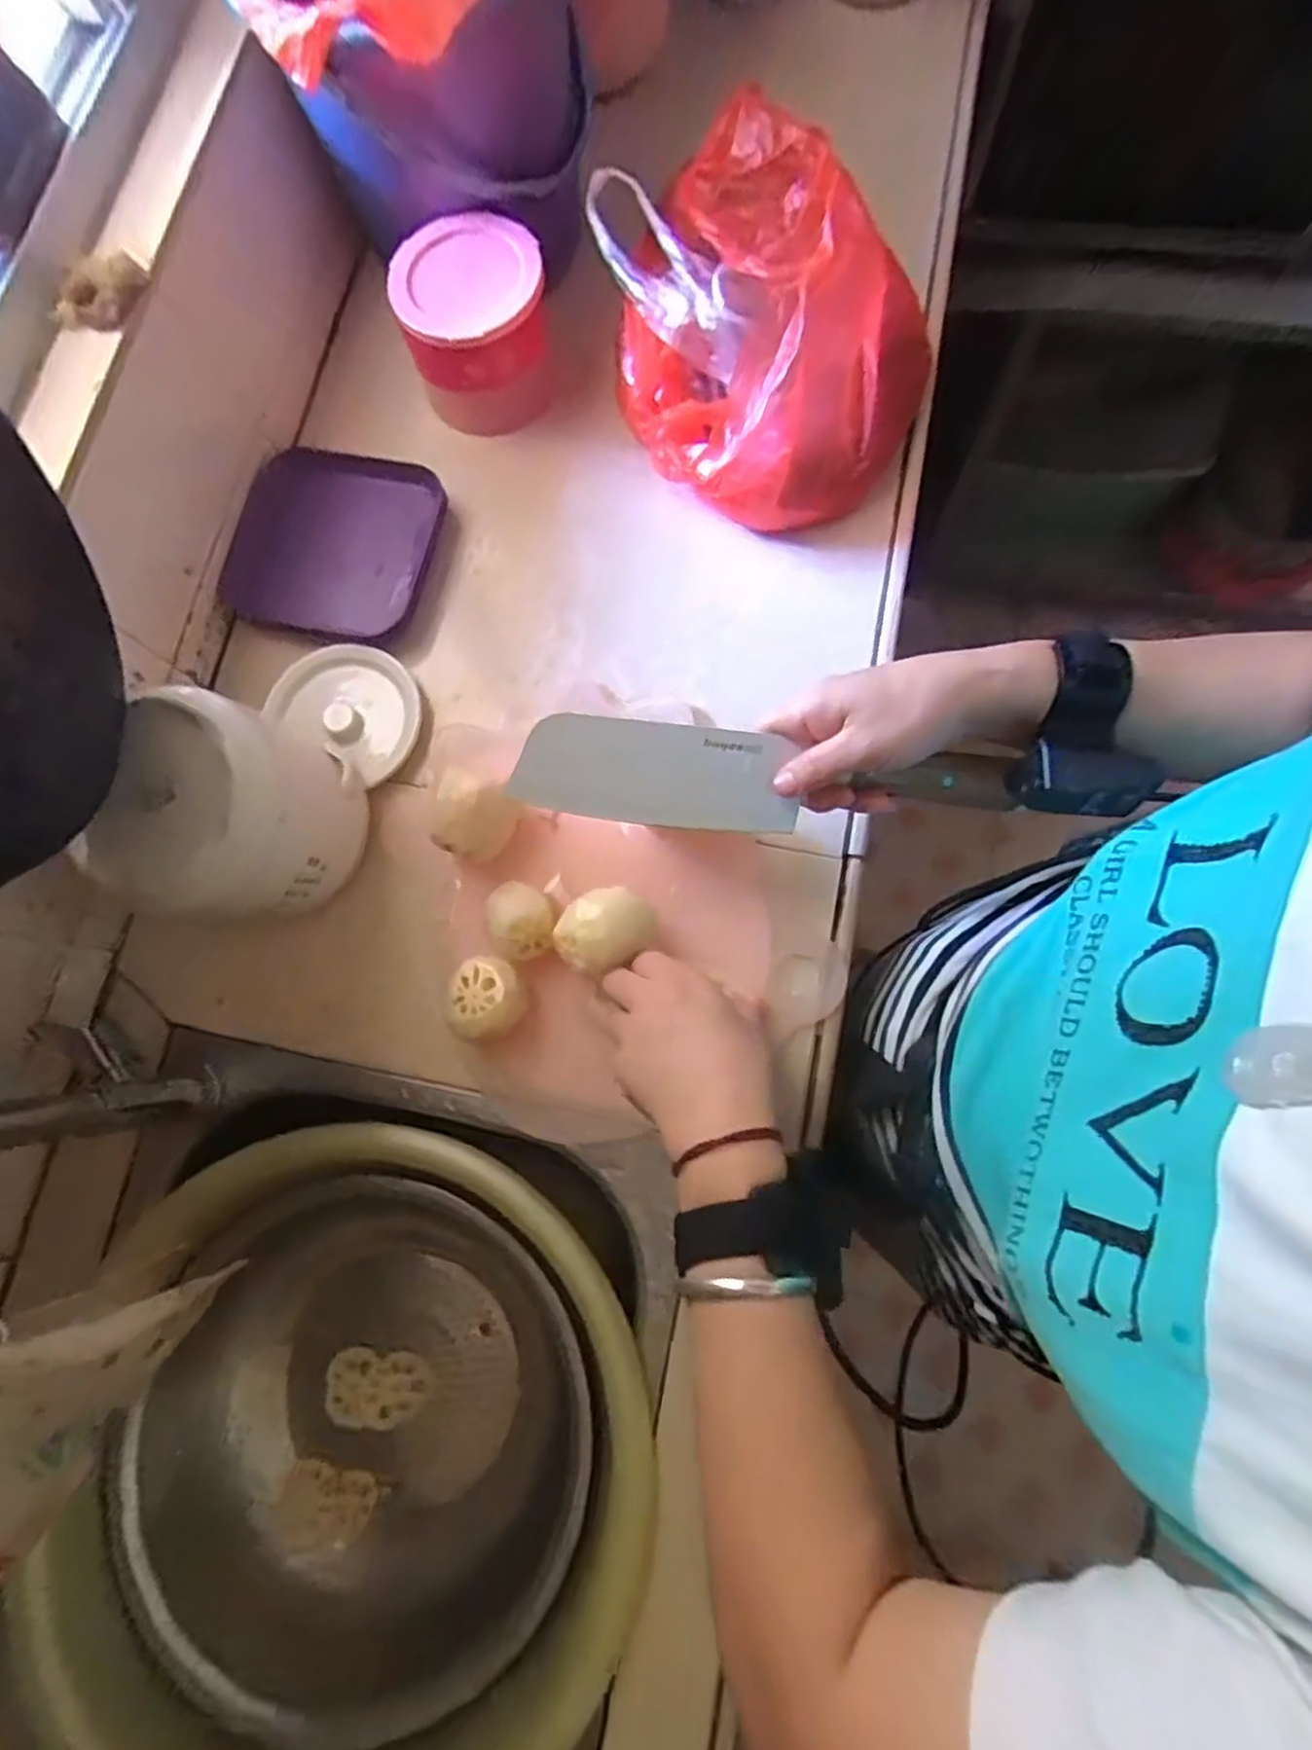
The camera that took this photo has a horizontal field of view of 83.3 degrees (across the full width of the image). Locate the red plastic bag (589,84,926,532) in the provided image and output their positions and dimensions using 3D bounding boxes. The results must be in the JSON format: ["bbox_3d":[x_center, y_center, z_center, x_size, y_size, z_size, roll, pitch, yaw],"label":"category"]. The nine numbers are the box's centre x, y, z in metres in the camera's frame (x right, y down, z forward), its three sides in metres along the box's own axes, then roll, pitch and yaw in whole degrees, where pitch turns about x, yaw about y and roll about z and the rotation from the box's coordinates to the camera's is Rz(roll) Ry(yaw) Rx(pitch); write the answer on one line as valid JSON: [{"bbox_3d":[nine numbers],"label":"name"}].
[{"bbox_3d":[0.067,-0.366,0.509,0.219,0.140,0.185,30,81,10],"label":"red plastic bag"}]

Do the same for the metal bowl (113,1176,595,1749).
[{"bbox_3d":[-0.192,0.358,0.496,0.291,0.092,0.279,0,77,1],"label":"metal bowl"}]

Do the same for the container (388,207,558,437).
[{"bbox_3d":[-0.129,-0.398,0.545,0.106,0.098,0.086,-13,77,1],"label":"container"}]

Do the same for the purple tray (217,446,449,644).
[{"bbox_3d":[-0.243,-0.250,0.554,0.149,0.022,0.141,13,79,7],"label":"purple tray"}]

